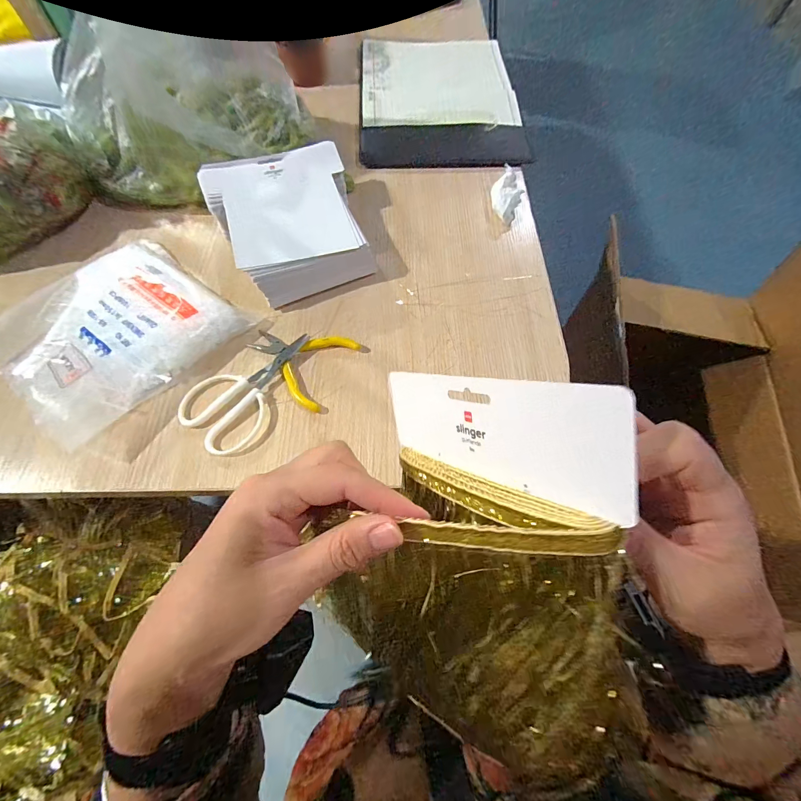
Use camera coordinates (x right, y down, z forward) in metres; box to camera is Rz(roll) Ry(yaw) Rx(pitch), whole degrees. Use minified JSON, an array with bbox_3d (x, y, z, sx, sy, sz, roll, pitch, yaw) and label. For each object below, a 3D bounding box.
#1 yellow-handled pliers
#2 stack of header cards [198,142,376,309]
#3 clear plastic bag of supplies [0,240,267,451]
[{"bbox_3d":[-0.109,-0.046,0.382,0.107,0.009,0.086,26,68,11],"label":"yellow-handled pliers"},{"bbox_3d":[-0.127,-0.212,0.436,0.157,0.053,0.190,-23,68,-11],"label":"stack of header cards"},{"bbox_3d":[-0.296,-0.073,0.380,0.193,0.034,0.204,34,69,14],"label":"clear plastic bag of supplies"}]

